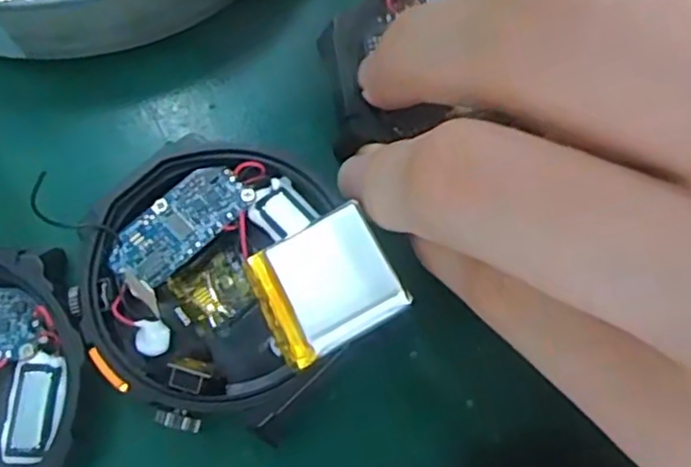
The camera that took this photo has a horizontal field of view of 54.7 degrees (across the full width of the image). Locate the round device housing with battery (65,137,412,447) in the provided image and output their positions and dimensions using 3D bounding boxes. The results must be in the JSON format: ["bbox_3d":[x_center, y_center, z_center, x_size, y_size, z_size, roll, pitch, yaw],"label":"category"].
[{"bbox_3d":[-0.021,0.007,0.117,0.051,0.014,0.046,42,77,14],"label":"round device housing with battery"}]

